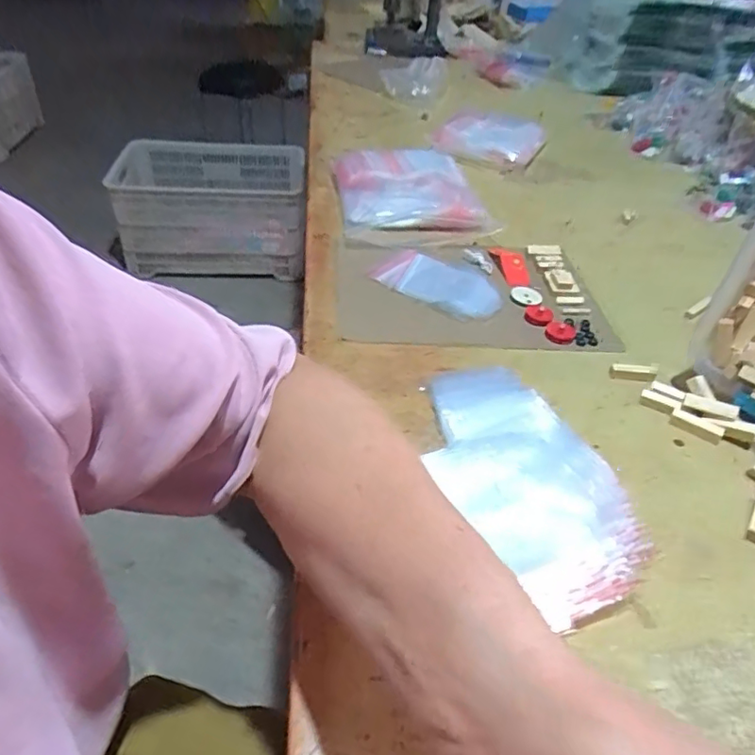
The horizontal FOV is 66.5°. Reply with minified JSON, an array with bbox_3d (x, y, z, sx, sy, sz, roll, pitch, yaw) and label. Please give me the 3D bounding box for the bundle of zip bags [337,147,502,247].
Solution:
[{"bbox_3d":[0.039,-0.249,0.774,0.175,0.050,0.230,-3,41,-9],"label":"bundle of zip bags"}]

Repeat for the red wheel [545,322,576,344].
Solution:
[{"bbox_3d":[0.185,-0.046,0.583,0.030,0.006,0.028,4,39,-3],"label":"red wheel"}]

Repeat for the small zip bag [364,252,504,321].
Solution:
[{"bbox_3d":[0.069,-0.108,0.641,0.141,0.013,0.103,23,41,20],"label":"small zip bag"}]

